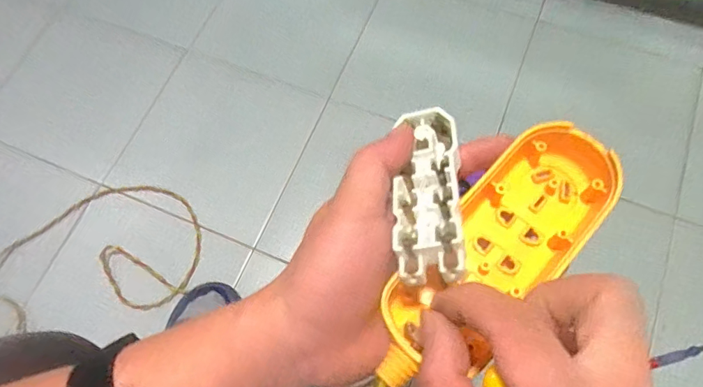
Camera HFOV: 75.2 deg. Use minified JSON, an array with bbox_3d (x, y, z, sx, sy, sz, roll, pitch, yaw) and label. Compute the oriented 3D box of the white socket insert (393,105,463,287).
[{"bbox_3d":[0.039,-0.004,0.230,0.030,0.014,0.103,6,51,5],"label":"white socket insert"}]

